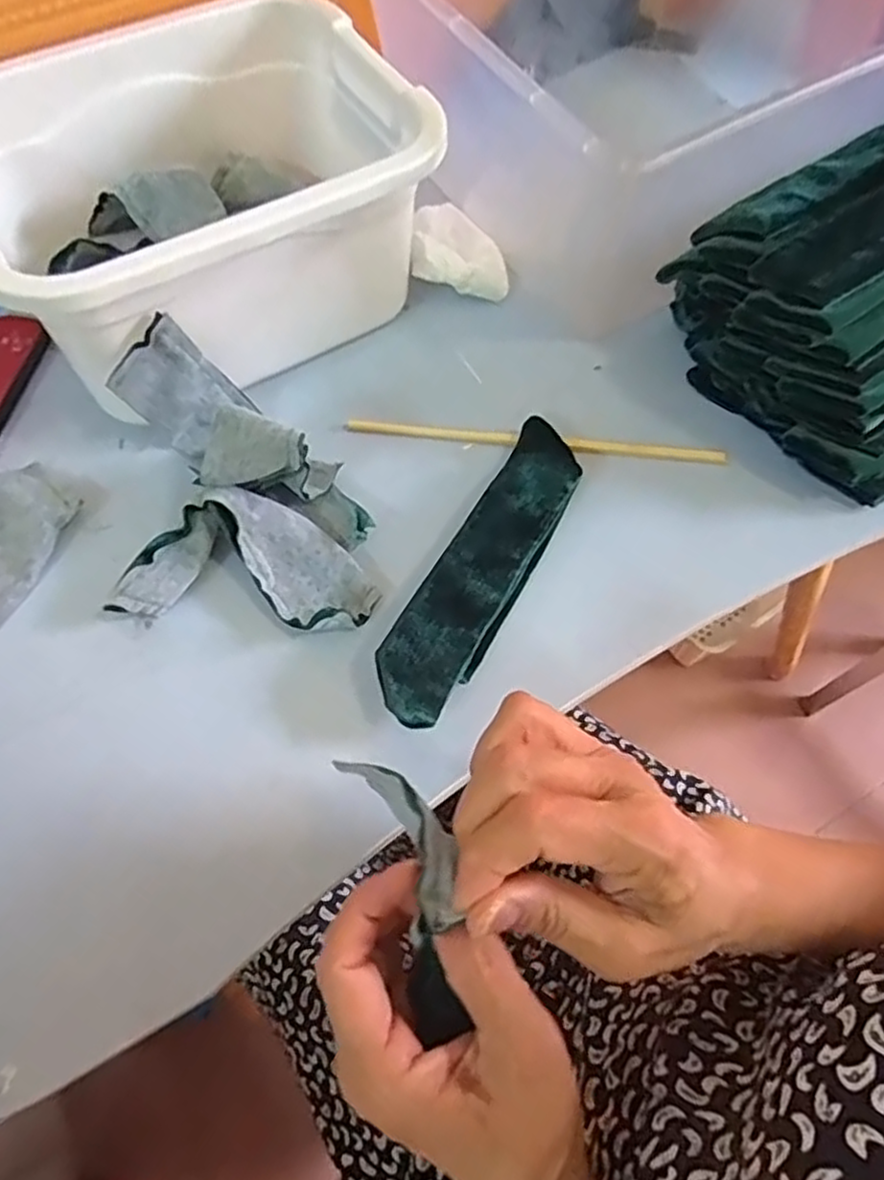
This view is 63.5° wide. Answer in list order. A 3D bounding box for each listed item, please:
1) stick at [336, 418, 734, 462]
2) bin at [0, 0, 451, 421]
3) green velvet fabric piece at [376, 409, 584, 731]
[{"bbox_3d":[0.058,-0.093,0.443,0.231,0.009,0.010,5,65,2],"label":"stick"},{"bbox_3d":[-0.144,-0.229,0.432,0.249,0.119,0.193,-30,69,-13],"label":"bin"},{"bbox_3d":[0.025,-0.015,0.383,0.044,0.023,0.191,27,68,12],"label":"green velvet fabric piece"}]

